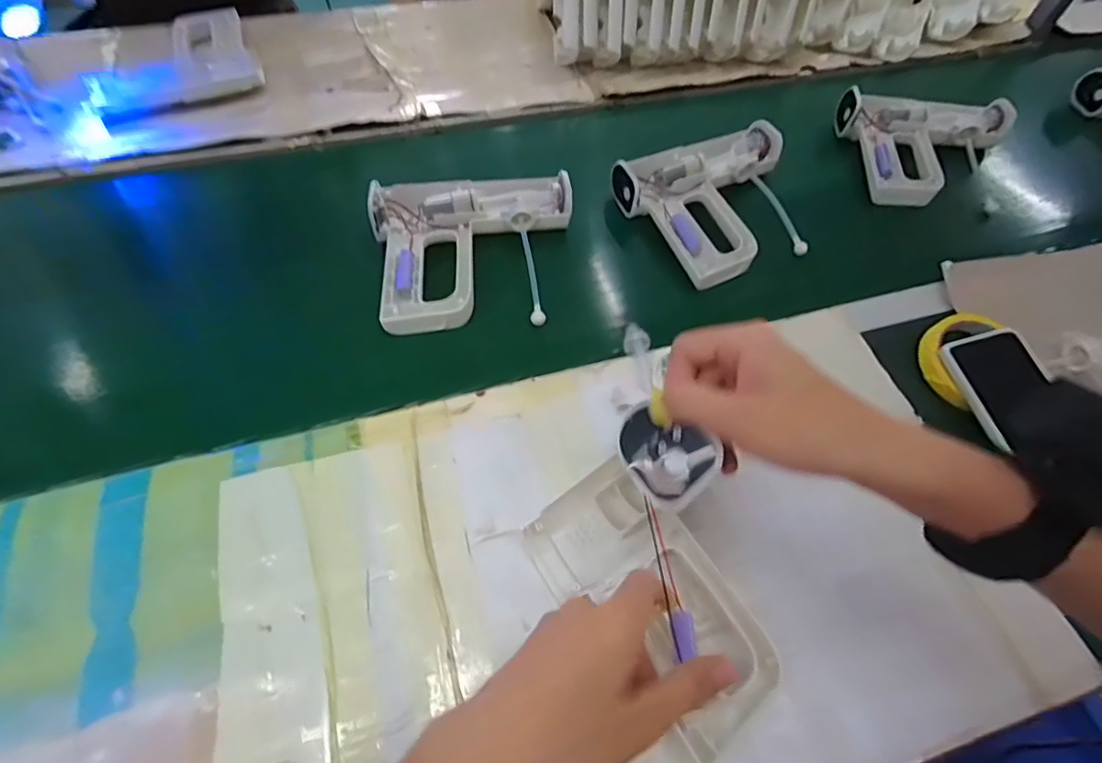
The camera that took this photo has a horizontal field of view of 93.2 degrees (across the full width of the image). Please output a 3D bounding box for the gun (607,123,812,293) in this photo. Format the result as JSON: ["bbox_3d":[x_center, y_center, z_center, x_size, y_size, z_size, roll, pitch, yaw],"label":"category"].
[{"bbox_3d":[0.194,-0.214,0.607,0.224,0.042,0.215,-17,60,-12],"label":"gun"}]

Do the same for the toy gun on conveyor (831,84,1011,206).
[{"bbox_3d":[0.517,-0.307,0.692,0.227,0.043,0.203,0,58,-2],"label":"toy gun on conveyor"}]

